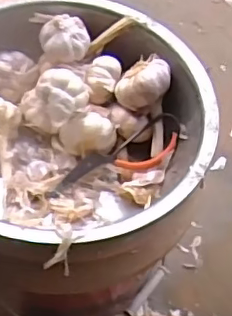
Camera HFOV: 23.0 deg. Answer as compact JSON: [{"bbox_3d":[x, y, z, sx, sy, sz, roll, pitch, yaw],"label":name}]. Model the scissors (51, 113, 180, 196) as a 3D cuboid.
[{"bbox_3d":[0.001,0.000,0.624,0.153,0.022,0.044,-23,62,-5],"label":"scissors"}]

